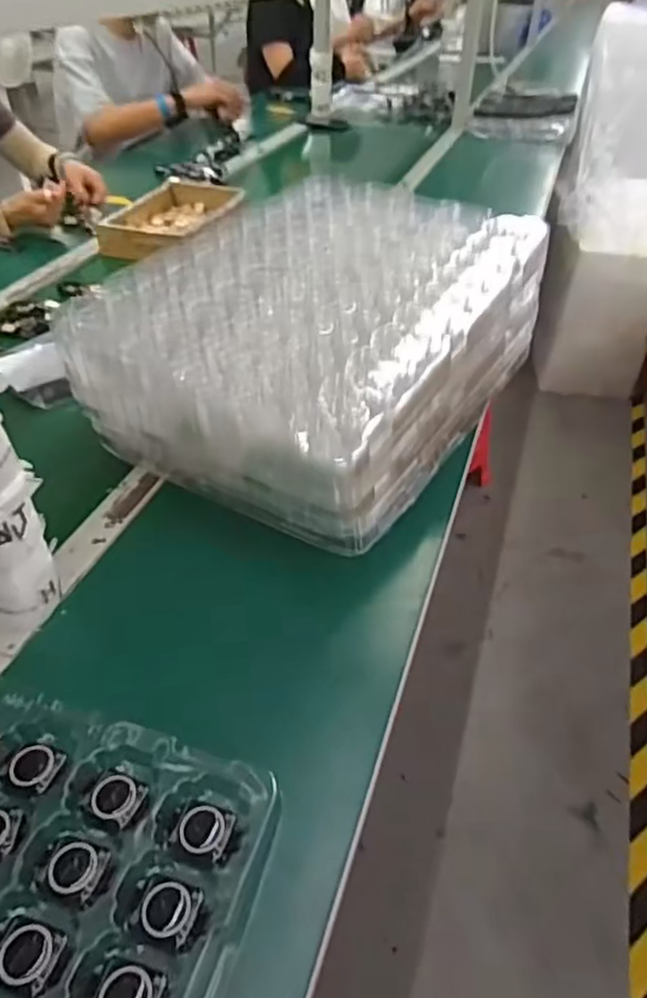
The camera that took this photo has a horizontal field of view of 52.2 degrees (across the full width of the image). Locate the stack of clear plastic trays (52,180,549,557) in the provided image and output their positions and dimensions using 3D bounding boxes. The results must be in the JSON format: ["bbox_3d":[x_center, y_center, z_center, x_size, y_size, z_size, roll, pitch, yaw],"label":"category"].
[{"bbox_3d":[0.008,-0.190,0.772,0.344,0.169,0.491,22,46,23],"label":"stack of clear plastic trays"}]

